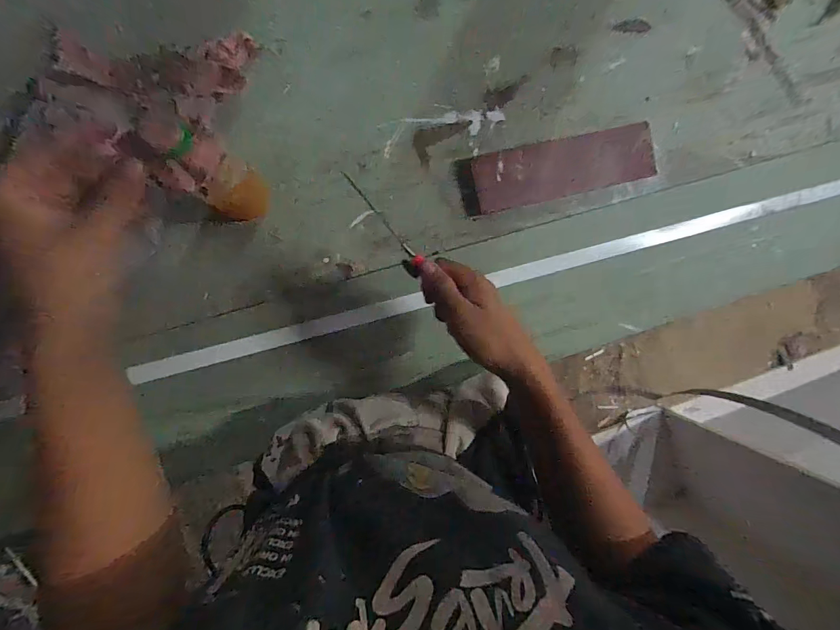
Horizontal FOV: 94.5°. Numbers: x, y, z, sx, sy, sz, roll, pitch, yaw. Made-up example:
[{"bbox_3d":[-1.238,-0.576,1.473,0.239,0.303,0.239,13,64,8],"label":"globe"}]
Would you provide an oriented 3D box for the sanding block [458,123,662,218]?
[{"bbox_3d":[0.182,-0.193,0.507,0.262,0.023,0.072,-15,96,-7],"label":"sanding block"}]

